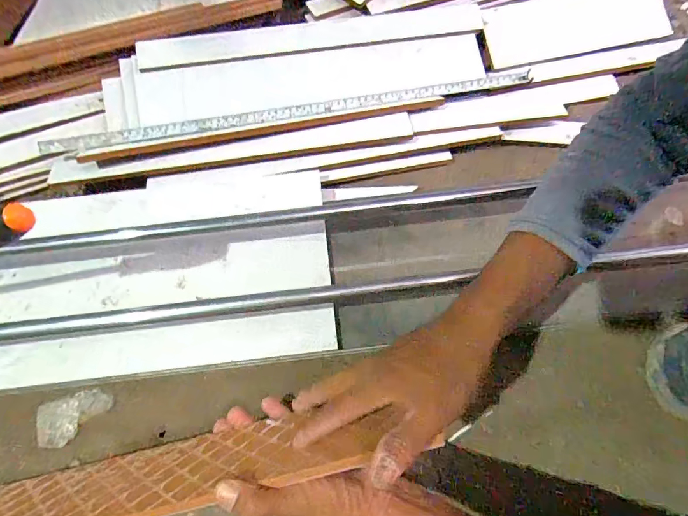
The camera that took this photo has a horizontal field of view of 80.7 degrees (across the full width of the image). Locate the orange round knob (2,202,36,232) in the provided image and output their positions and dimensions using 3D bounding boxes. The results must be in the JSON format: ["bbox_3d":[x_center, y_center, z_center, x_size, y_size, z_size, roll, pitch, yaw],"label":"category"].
[{"bbox_3d":[-0.251,-0.031,0.313,0.018,0.013,0.020,22,71,10],"label":"orange round knob"}]

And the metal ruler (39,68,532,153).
[{"bbox_3d":[-0.065,-0.215,0.570,0.697,0.009,0.031,-11,69,-2],"label":"metal ruler"}]

